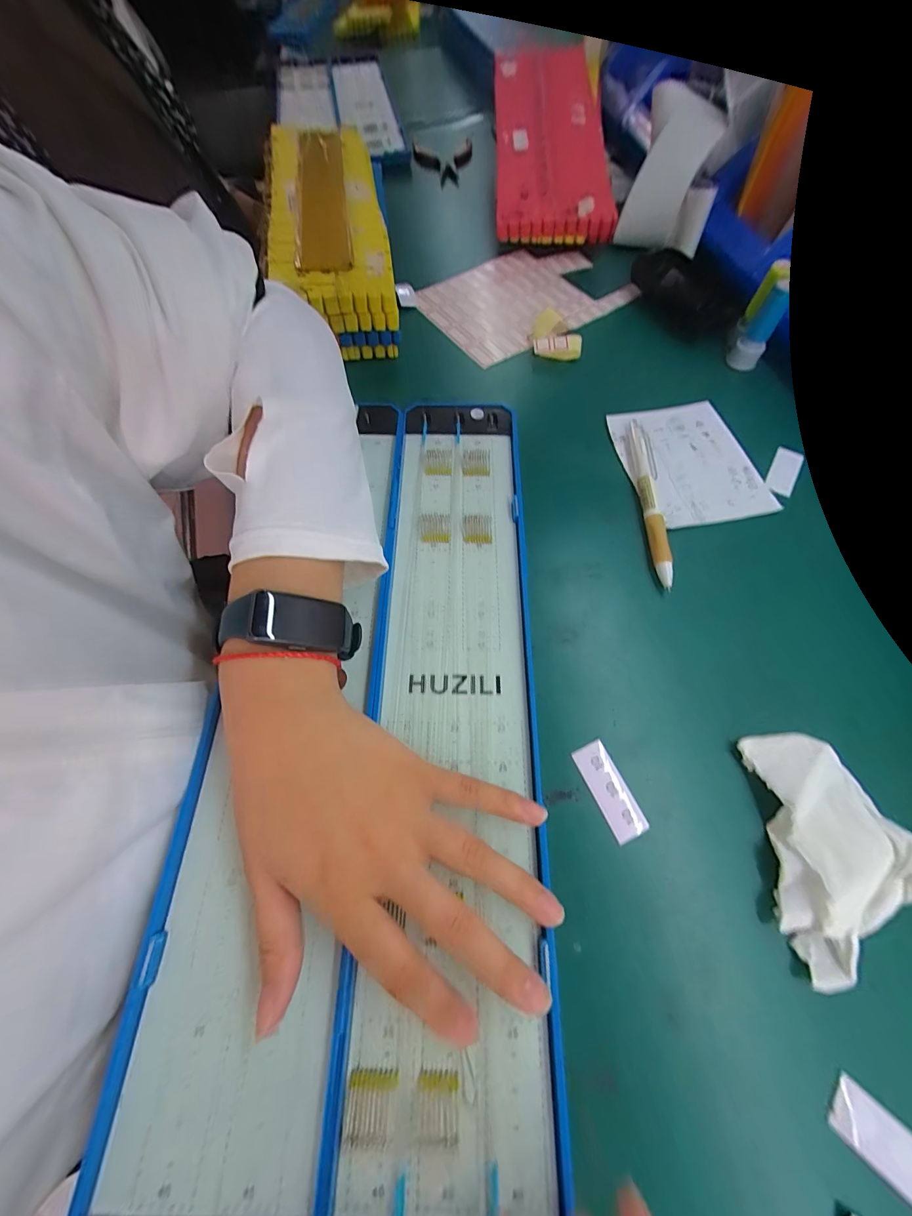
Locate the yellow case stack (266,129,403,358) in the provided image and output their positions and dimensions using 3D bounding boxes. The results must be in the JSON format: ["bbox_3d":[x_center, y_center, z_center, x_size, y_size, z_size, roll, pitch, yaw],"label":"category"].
[{"bbox_3d":[-0.122,-0.370,0.398,0.101,0.057,0.333,-9,64,-4],"label":"yellow case stack"}]

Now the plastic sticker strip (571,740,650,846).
[{"bbox_3d":[0.080,0.094,0.211,0.018,0.004,0.046,-23,66,-10],"label":"plastic sticker strip"}]

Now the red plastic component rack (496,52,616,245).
[{"bbox_3d":[0.101,-0.504,0.434,0.116,0.033,0.283,2,75,-2],"label":"red plastic component rack"}]

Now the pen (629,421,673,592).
[{"bbox_3d":[0.136,-0.078,0.286,0.017,0.011,0.139,5,64,3],"label":"pen"}]

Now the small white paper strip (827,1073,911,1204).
[{"bbox_3d":[0.169,0.209,0.154,0.046,0.004,0.020,37,70,17],"label":"small white paper strip"}]

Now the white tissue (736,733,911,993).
[{"bbox_3d":[0.179,0.114,0.192,0.062,0.021,0.100,3,64,2],"label":"white tissue"}]

